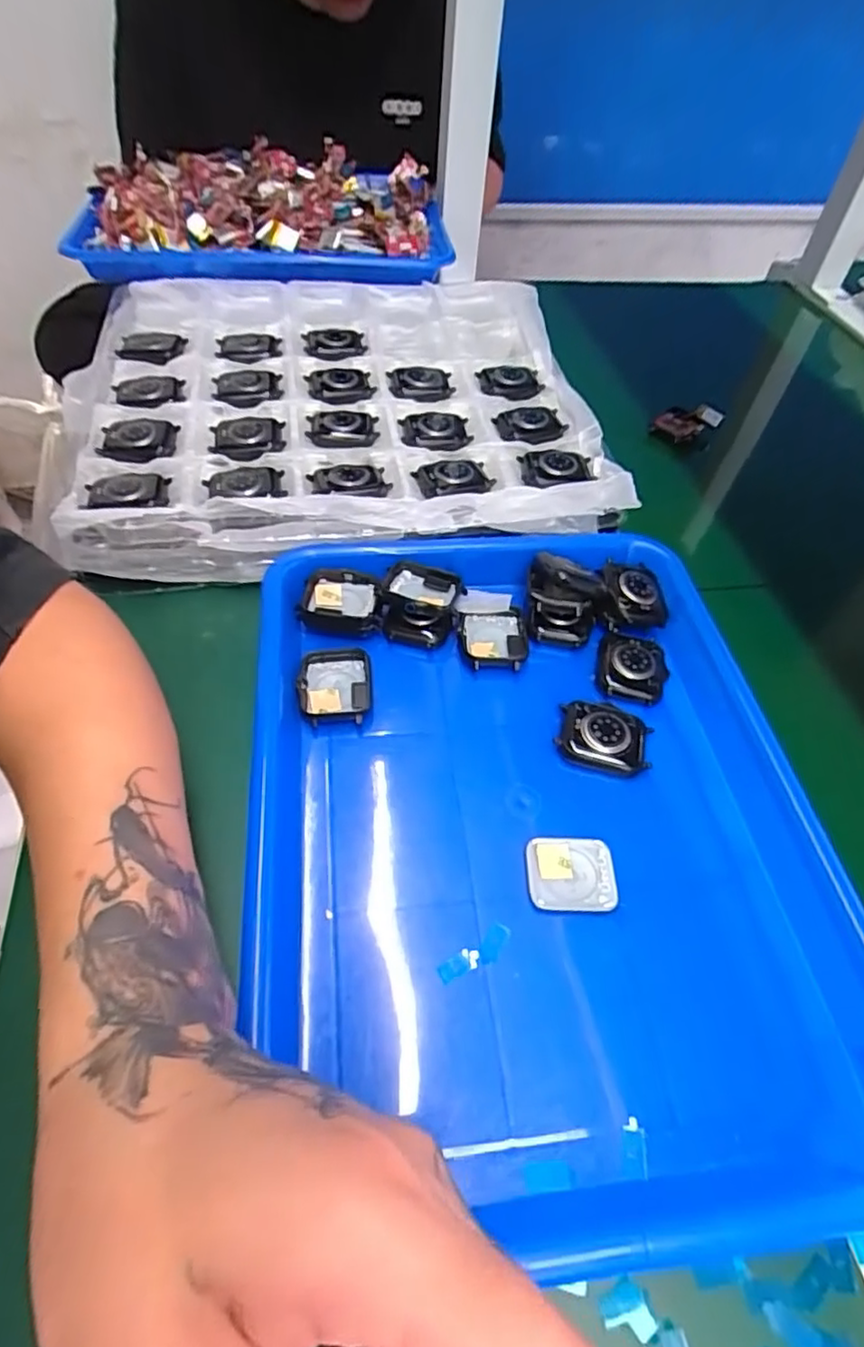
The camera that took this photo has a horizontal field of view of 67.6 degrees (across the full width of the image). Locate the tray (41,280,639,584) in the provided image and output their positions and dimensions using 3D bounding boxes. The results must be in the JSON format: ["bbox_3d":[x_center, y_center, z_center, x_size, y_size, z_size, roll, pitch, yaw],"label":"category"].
[{"bbox_3d":[-0.088,-0.212,0.477,0.380,0.034,0.328,-5,52,-8],"label":"tray"}]

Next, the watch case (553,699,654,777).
[{"bbox_3d":[0.089,0.033,0.332,0.046,0.009,0.035,18,52,10],"label":"watch case"}]

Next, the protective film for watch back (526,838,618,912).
[{"bbox_3d":[0.062,0.090,0.290,0.038,0.007,0.032,3,51,-2],"label":"protective film for watch back"}]

